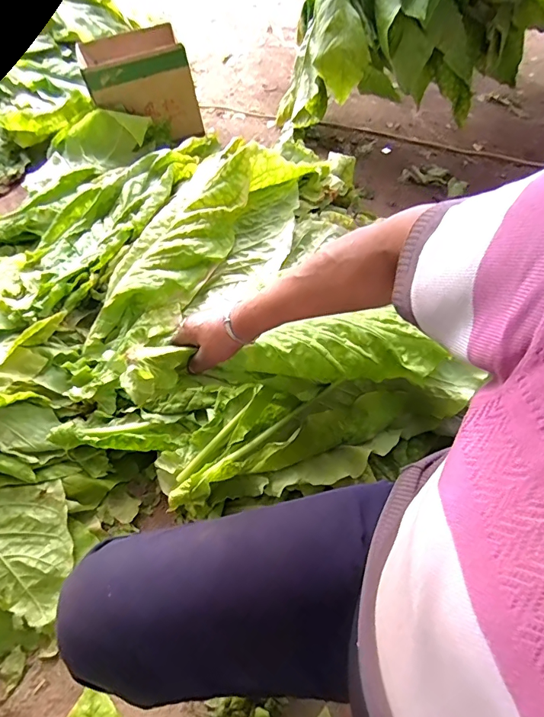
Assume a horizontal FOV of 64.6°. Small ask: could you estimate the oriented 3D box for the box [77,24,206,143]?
[{"bbox_3d":[-0.432,-0.900,1.434,0.316,0.251,0.241,-17,56,-9],"label":"box"}]

